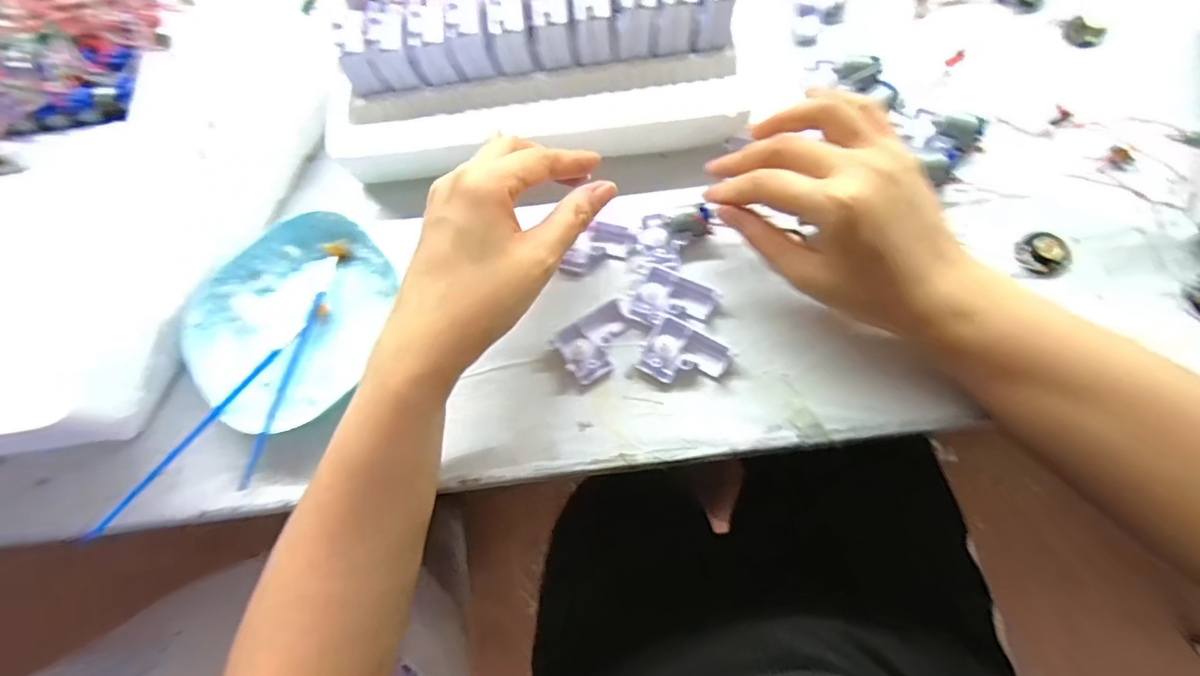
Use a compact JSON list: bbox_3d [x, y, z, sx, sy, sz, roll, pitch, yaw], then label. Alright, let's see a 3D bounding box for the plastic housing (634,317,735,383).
[{"bbox_3d":[0.051,0.010,0.301,0.049,0.011,0.035,18,74,12],"label":"plastic housing"}]

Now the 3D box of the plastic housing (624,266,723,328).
[{"bbox_3d":[0.044,-0.021,0.311,0.047,0.009,0.036,27,77,15],"label":"plastic housing"}]

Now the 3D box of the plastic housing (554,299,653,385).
[{"bbox_3d":[0.001,0.001,0.309,0.052,0.011,0.035,-35,71,-6],"label":"plastic housing"}]

